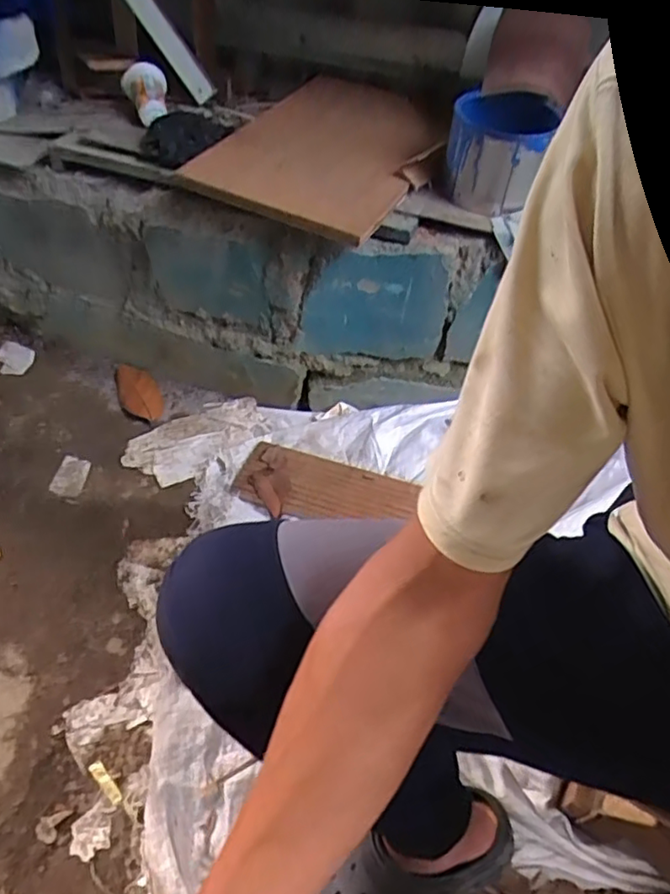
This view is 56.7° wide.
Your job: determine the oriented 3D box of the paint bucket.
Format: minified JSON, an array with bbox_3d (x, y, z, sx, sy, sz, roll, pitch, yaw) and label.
[{"bbox_3d":[0.238,-0.441,0.918,0.139,0.111,0.156,12,51,9],"label":"paint bucket"}]

